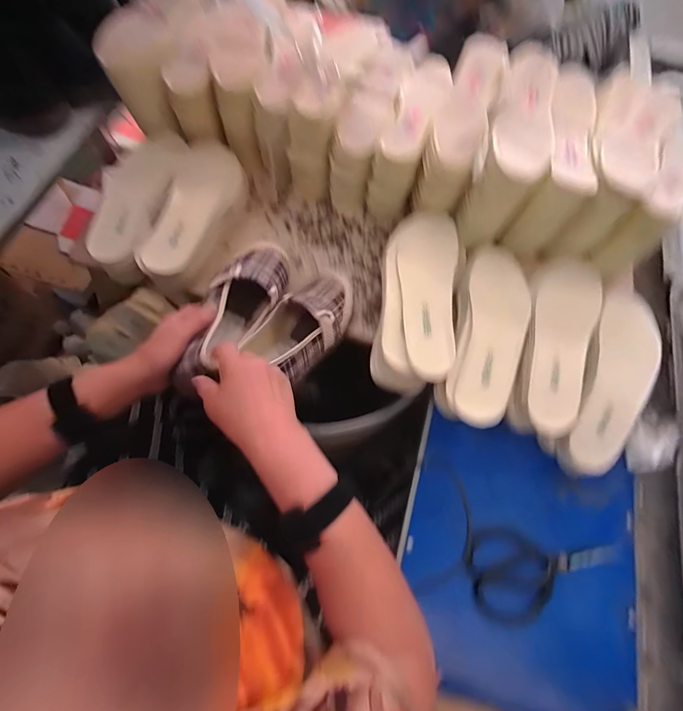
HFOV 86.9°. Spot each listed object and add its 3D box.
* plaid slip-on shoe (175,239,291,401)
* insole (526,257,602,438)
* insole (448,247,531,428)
[{"bbox_3d":[-0.127,-0.061,0.458,0.076,0.080,0.224,19,52,5],"label":"plaid slip-on shoe"},{"bbox_3d":[0.297,-0.019,0.482,0.083,0.027,0.249,13,69,2],"label":"insole"},{"bbox_3d":[0.202,-0.031,0.481,0.079,0.024,0.250,15,69,3],"label":"insole"}]

